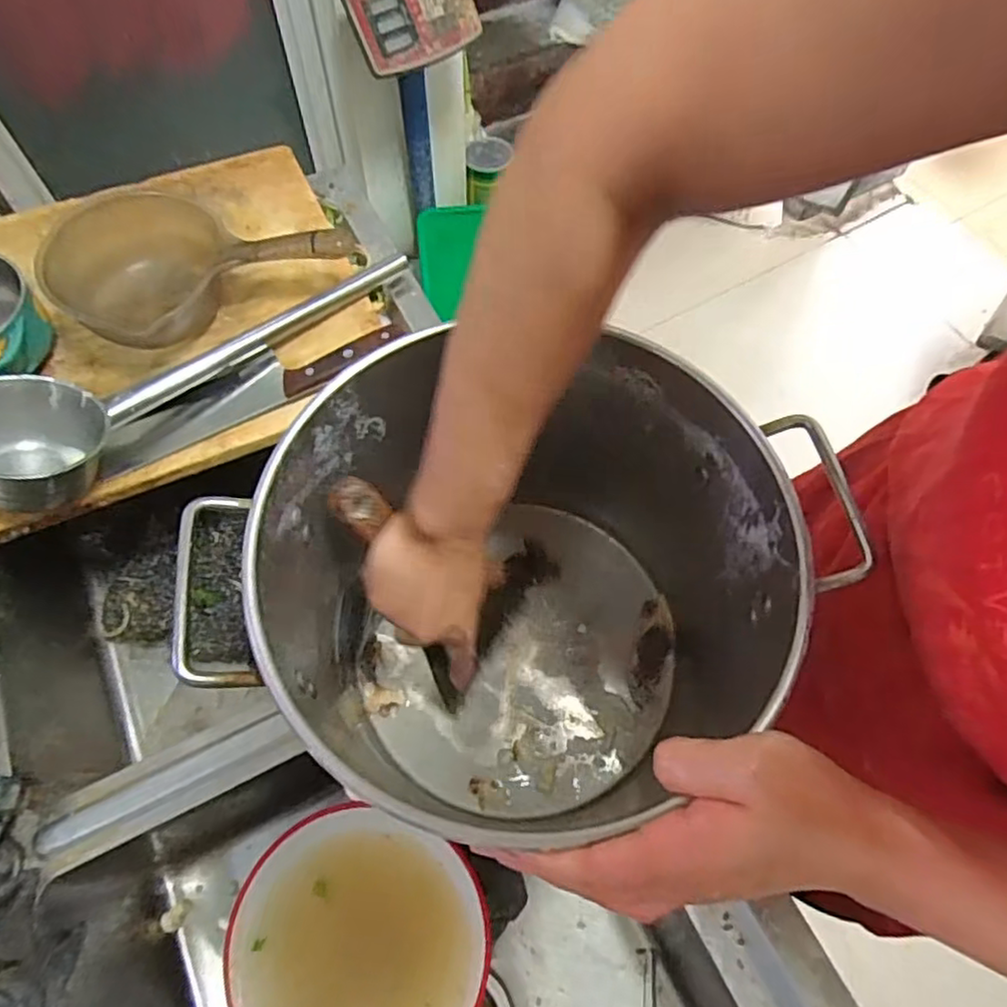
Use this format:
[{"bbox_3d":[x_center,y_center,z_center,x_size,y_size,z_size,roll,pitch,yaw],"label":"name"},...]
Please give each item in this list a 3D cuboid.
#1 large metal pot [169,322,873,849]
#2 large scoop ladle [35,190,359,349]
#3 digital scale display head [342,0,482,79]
[{"bbox_3d":[0.013,0.067,0.430,0.297,0.244,0.260,22,66,9],"label":"large metal pot"},{"bbox_3d":[-0.289,-0.228,0.641,0.278,0.074,0.145,-7,64,-6],"label":"large scoop ladle"},{"bbox_3d":[-0.161,-0.902,1.196,0.237,0.151,0.034,-32,30,-14],"label":"digital scale display head"}]

